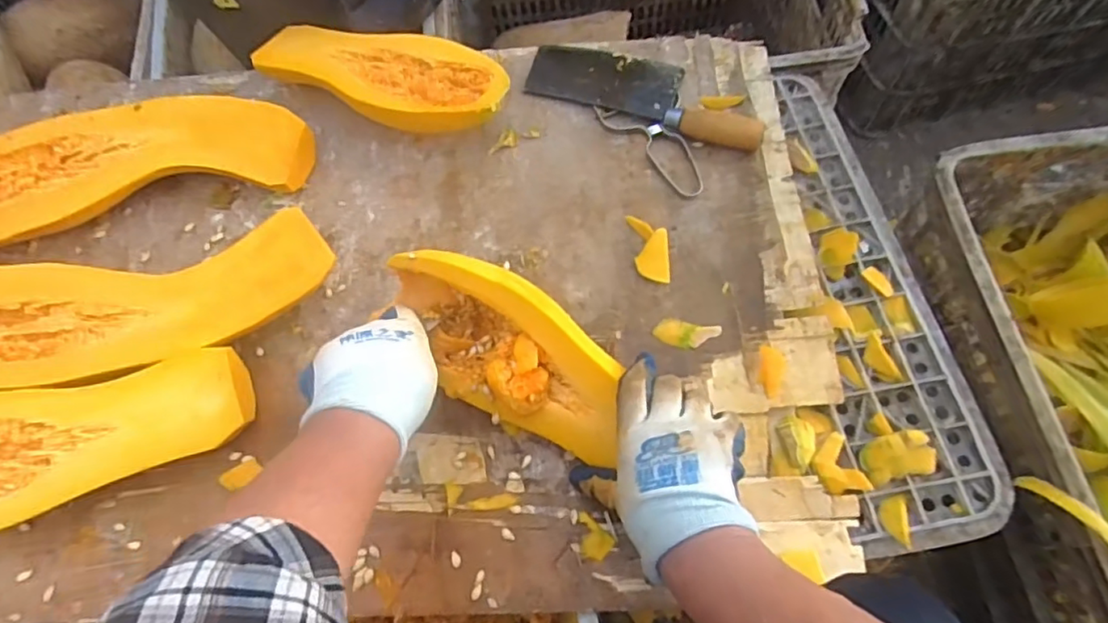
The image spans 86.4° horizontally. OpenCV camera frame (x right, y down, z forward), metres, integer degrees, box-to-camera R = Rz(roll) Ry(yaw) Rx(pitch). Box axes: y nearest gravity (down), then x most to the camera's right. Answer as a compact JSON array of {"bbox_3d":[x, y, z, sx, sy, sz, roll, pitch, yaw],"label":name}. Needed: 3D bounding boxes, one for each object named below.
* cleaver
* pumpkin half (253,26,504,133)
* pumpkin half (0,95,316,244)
[{"bbox_3d":[0.102,-0.254,0.665,0.283,0.042,0.092,22,68,14],"label":"cleaver"},{"bbox_3d":[-0.194,-0.269,0.669,0.316,0.074,0.143,29,72,17],"label":"pumpkin half"},{"bbox_3d":[-0.487,-0.157,0.655,0.440,0.074,0.142,-12,64,-1],"label":"pumpkin half"}]

